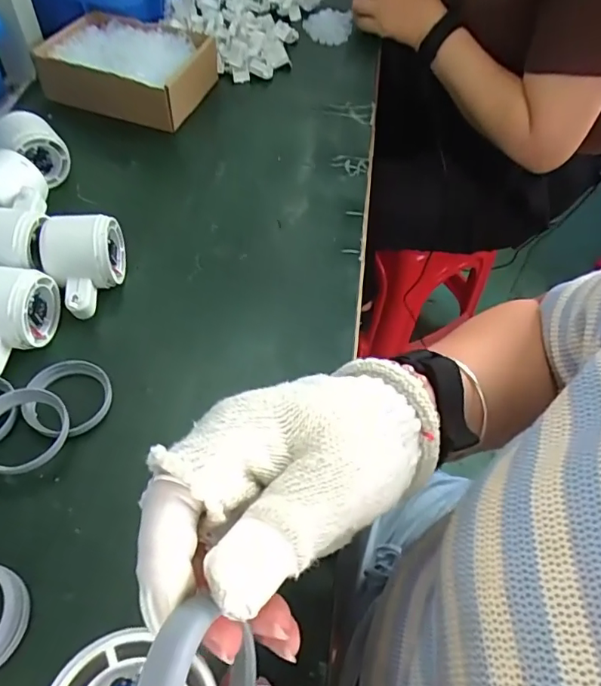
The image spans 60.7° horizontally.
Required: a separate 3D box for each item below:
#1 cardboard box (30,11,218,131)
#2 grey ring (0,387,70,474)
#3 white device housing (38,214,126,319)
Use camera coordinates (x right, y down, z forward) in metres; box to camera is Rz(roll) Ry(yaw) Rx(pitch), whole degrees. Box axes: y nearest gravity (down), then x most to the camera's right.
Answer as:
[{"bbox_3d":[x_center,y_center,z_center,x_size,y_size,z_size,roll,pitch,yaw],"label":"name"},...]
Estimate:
[{"bbox_3d":[-0.198,-0.325,0.605,0.175,0.054,0.136,17,55,10],"label":"cardboard box"},{"bbox_3d":[-0.188,0.059,0.345,0.055,0.008,0.061,46,59,10],"label":"grey ring"},{"bbox_3d":[-0.176,-0.060,0.417,0.059,0.053,0.076,-8,55,-8],"label":"white device housing"}]

